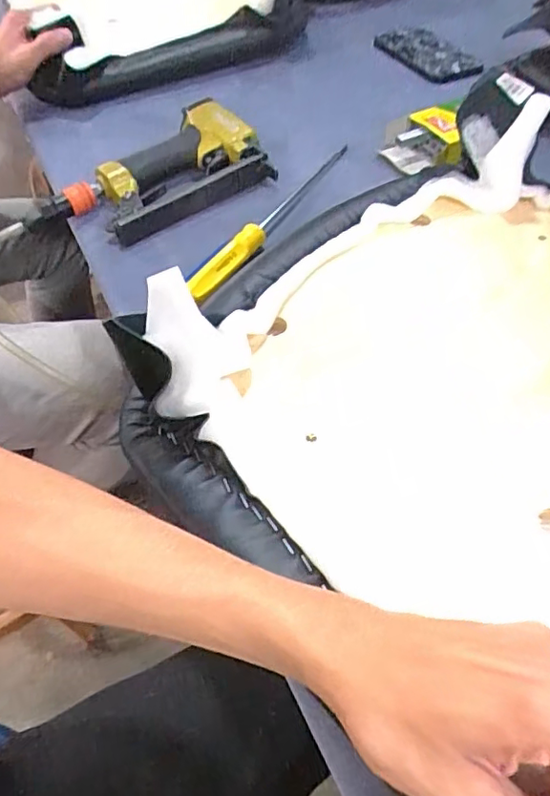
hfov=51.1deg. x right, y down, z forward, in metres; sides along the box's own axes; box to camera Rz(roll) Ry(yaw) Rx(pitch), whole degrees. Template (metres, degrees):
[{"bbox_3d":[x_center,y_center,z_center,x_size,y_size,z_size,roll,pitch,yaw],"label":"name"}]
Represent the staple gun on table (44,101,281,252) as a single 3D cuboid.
[{"bbox_3d":[-0.118,-0.229,0.592,0.226,0.037,0.129,-33,56,-20],"label":"staple gun on table"}]

